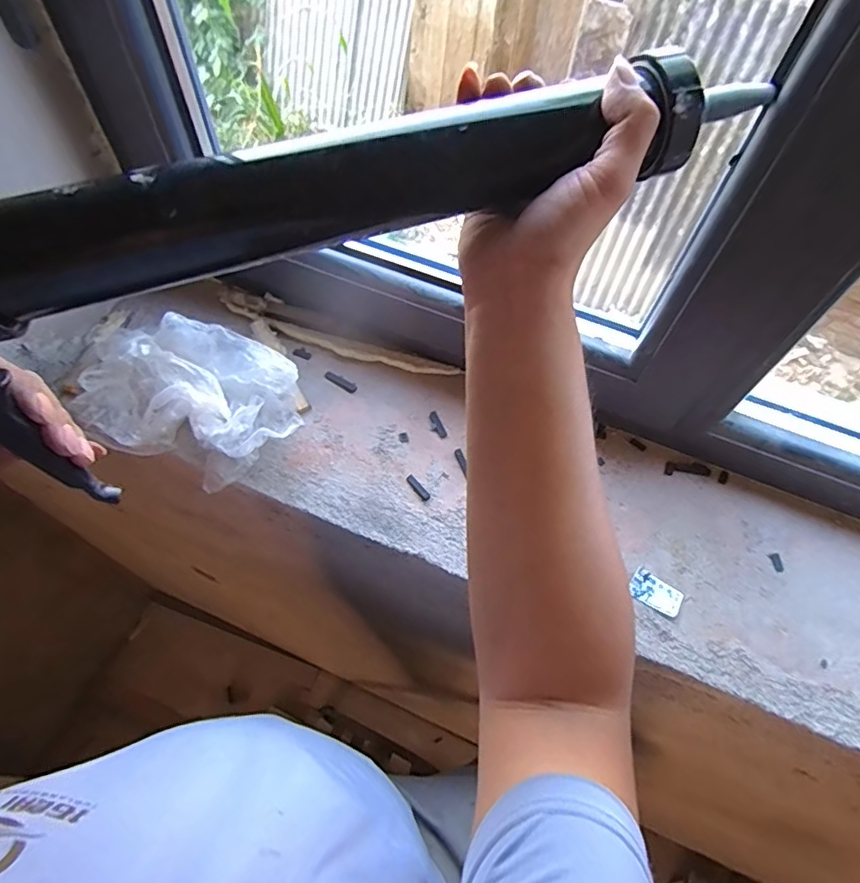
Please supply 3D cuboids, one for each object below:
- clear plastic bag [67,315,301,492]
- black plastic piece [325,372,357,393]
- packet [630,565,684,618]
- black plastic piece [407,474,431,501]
[{"bbox_3d":[-0.244,-0.047,0.559,0.207,0.094,0.152,24,62,11],"label":"clear plastic bag"},{"bbox_3d":[-0.106,-0.071,0.636,0.044,0.005,0.012,30,64,14],"label":"black plastic piece"},{"bbox_3d":[0.222,0.149,0.527,0.049,0.004,0.034,34,65,16],"label":"packet"},{"bbox_3d":[-0.013,0.049,0.570,0.009,0.004,0.033,-36,68,-20],"label":"black plastic piece"}]

